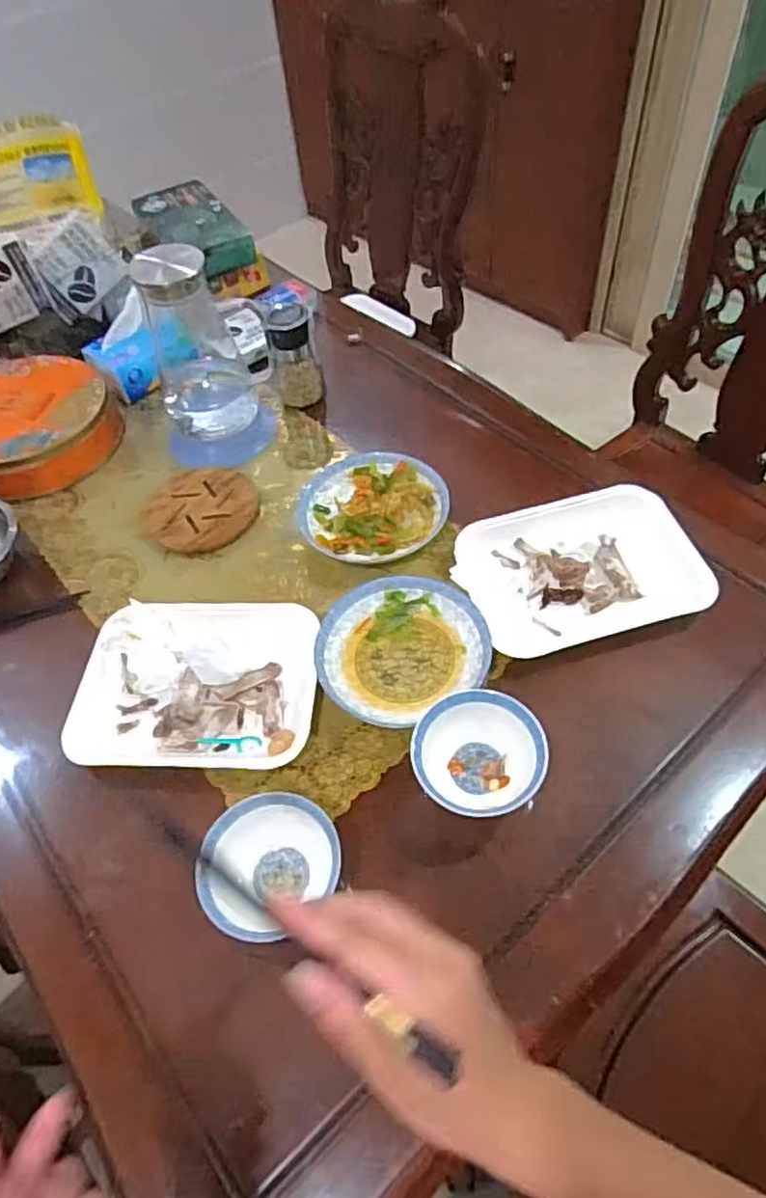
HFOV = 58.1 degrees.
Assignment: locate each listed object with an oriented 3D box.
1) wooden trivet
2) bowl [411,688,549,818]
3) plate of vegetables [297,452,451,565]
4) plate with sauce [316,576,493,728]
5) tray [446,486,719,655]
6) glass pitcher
[{"bbox_3d":[-0.234,-0.120,0.883,0.141,0.017,0.142,-3,54,4],"label":"wooden trivet"},{"bbox_3d":[0.086,0.147,0.626,0.116,0.069,0.110,-3,54,4],"label":"bowl"},{"bbox_3d":[-0.012,-0.111,0.844,0.177,0.034,0.161,-3,54,4],"label":"plate of vegetables"},{"bbox_3d":[0.017,0.053,0.718,0.169,0.038,0.162,-3,54,4],"label":"plate with sauce"},{"bbox_3d":[0.214,-0.036,0.766,0.254,0.037,0.189,-14,54,-4],"label":"tray"},{"bbox_3d":[-0.254,-0.339,0.914,0.122,0.239,0.125,-20,55,-9],"label":"glass pitcher"}]

